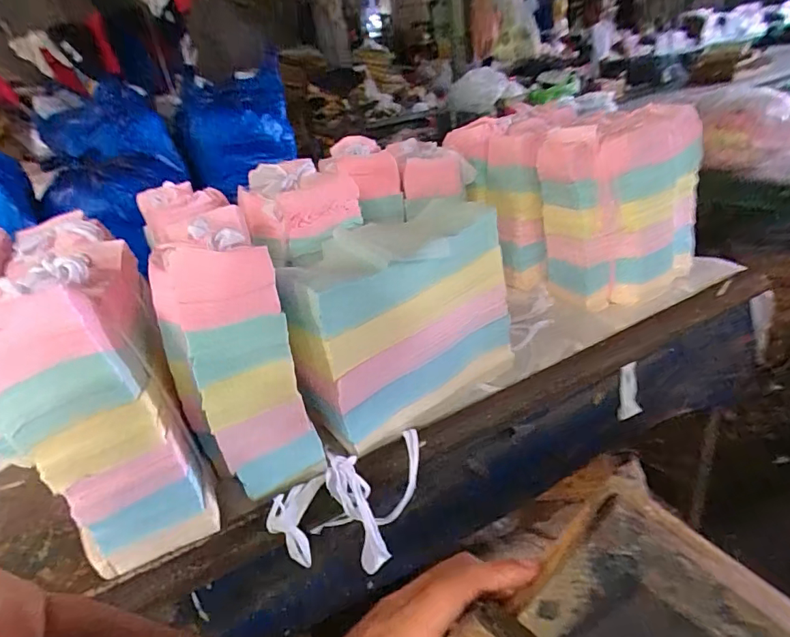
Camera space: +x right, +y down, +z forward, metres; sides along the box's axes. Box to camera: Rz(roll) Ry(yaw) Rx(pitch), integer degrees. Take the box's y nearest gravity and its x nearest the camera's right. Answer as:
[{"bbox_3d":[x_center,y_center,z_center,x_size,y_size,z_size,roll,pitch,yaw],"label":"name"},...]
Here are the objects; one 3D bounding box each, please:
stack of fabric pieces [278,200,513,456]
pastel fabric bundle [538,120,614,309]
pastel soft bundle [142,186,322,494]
[{"bbox_3d":[-0.008,-0.010,0.732,0.322,0.241,0.199,-27,33,-29],"label":"stack of fabric pieces"},{"bbox_3d":[0.352,-0.197,0.936,0.140,0.312,0.144,1,30,18],"label":"pastel fabric bundle"},{"bbox_3d":[-0.207,0.056,0.606,0.126,0.296,0.165,-25,32,-26],"label":"pastel soft bundle"}]

